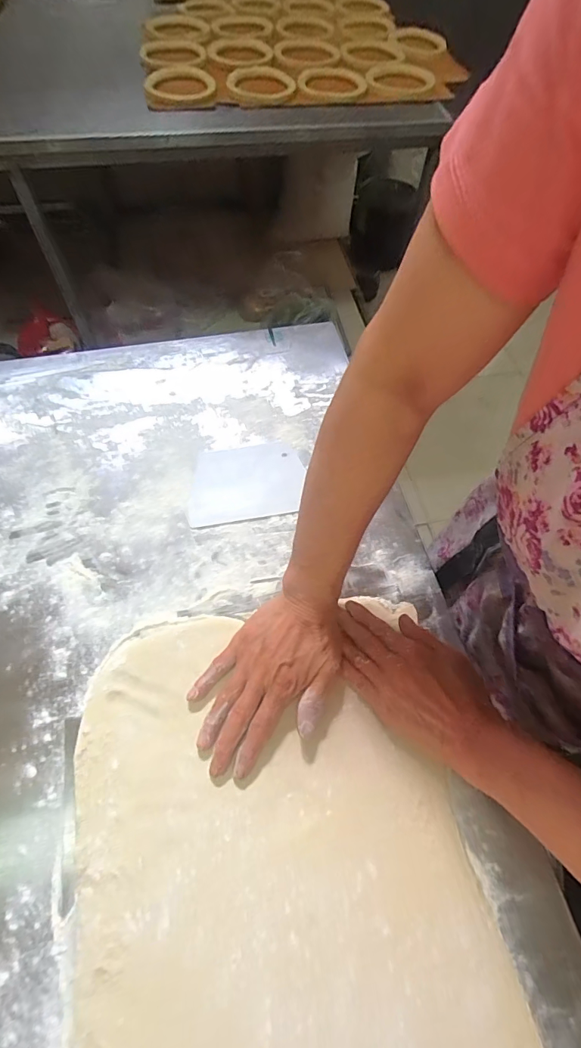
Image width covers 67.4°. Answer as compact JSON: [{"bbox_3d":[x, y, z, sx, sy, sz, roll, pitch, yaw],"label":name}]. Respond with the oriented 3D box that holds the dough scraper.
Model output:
[{"bbox_3d":[-0.054,-0.053,0.513,0.135,0.008,0.098,-11,63,-4],"label":"dough scraper"}]

